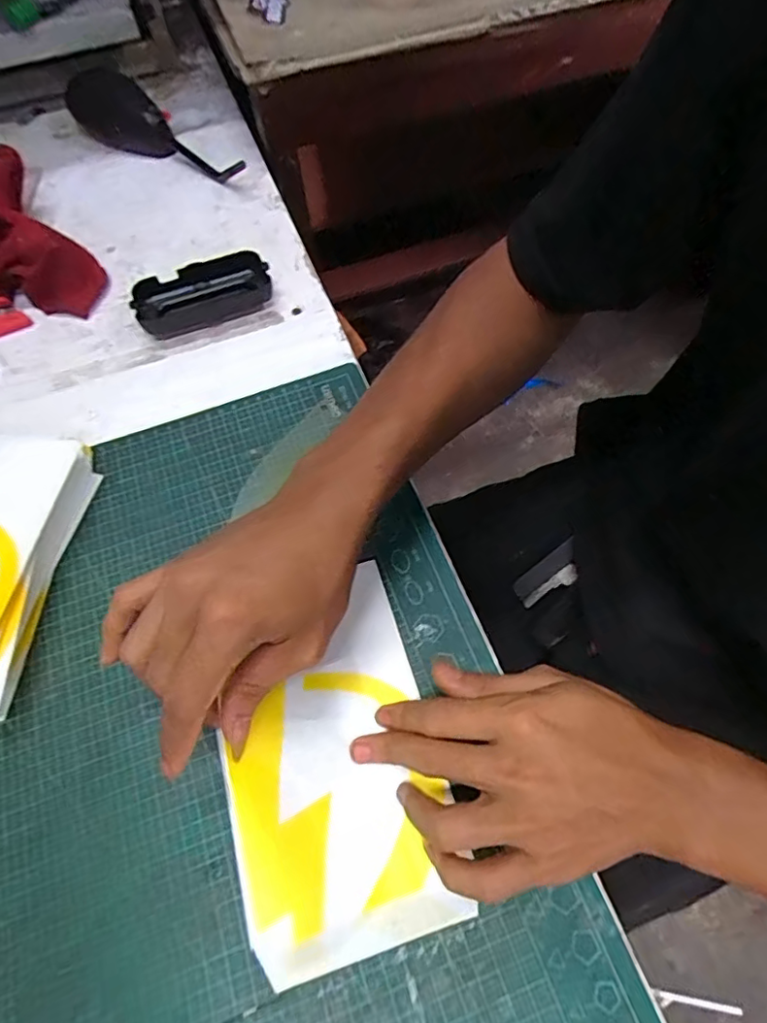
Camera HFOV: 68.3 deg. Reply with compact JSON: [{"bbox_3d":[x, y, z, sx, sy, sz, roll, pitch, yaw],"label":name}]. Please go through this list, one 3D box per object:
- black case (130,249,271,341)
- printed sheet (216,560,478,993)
[{"bbox_3d":[-0.153,-0.184,0.480,0.111,0.029,0.049,-16,61,-5],"label":"black case"},{"bbox_3d":[-0.023,0.127,0.301,0.111,0.051,0.186,-15,61,-4],"label":"printed sheet"}]

